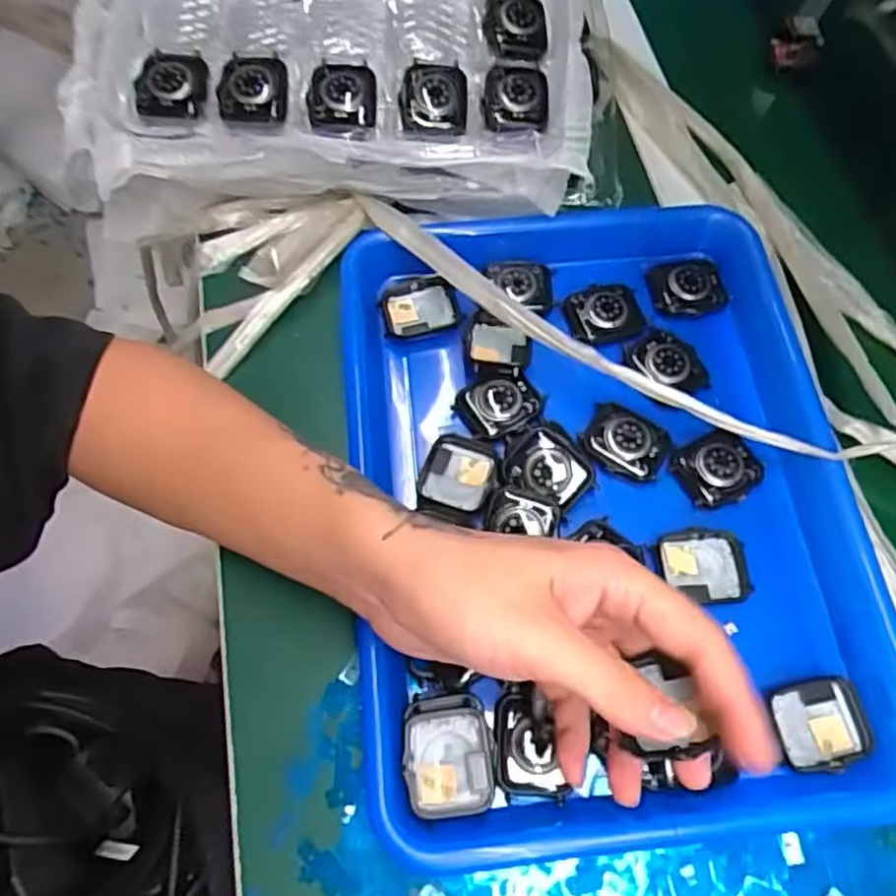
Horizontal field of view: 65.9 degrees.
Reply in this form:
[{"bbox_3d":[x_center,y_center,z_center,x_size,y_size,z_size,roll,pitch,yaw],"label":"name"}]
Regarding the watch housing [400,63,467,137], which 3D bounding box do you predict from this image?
[{"bbox_3d":[-0.008,-0.207,0.405,0.037,0.011,0.057,1,66,1],"label":"watch housing"}]

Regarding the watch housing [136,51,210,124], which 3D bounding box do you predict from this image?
[{"bbox_3d":[-0.163,-0.211,0.409,0.041,0.011,0.057,-11,66,-5],"label":"watch housing"}]

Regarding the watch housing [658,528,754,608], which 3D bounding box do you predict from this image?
[{"bbox_3d":[0.130,0.062,0.353,0.040,0.013,0.038,-6,66,-3],"label":"watch housing"}]

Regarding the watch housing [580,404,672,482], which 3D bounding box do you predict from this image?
[{"bbox_3d":[0.098,-0.005,0.377,0.045,0.008,0.040,19,67,8],"label":"watch housing"}]

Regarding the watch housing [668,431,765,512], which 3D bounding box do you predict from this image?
[{"bbox_3d":[0.145,0.010,0.371,0.042,0.014,0.038,-27,69,-12],"label":"watch housing"}]

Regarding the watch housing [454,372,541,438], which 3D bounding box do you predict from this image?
[{"bbox_3d":[0.028,-0.025,0.385,0.043,0.014,0.032,-21,68,-9],"label":"watch housing"}]

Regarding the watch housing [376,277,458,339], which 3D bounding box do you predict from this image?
[{"bbox_3d":[-0.018,-0.083,0.415,0.045,0.017,0.040,-14,70,4],"label":"watch housing"}]

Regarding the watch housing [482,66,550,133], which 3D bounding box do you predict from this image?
[{"bbox_3d":[0.040,-0.207,0.407,0.037,0.010,0.050,3,66,1],"label":"watch housing"}]

